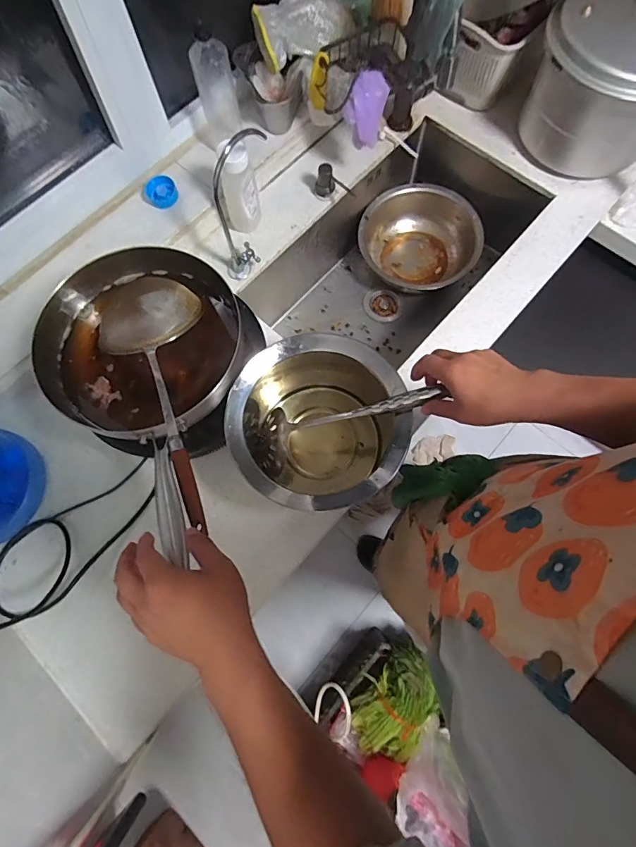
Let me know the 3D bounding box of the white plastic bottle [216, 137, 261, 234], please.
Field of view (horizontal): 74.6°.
[{"bbox_3d":[-0.155,-0.459,0.810,0.072,0.174,0.064,-14,74,-3],"label":"white plastic bottle"}]

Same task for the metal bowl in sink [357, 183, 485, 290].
[{"bbox_3d":[0.258,-0.464,1.085,0.274,0.121,0.259,0,73,1],"label":"metal bowl in sink"}]

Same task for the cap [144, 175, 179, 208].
[{"bbox_3d":[-0.317,-0.467,0.846,0.063,0.033,0.059,0,73,1],"label":"cap"}]

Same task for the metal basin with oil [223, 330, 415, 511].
[{"bbox_3d":[-0.008,0.011,0.710,0.246,0.220,0.260,-21,74,-5],"label":"metal basin with oil"}]

